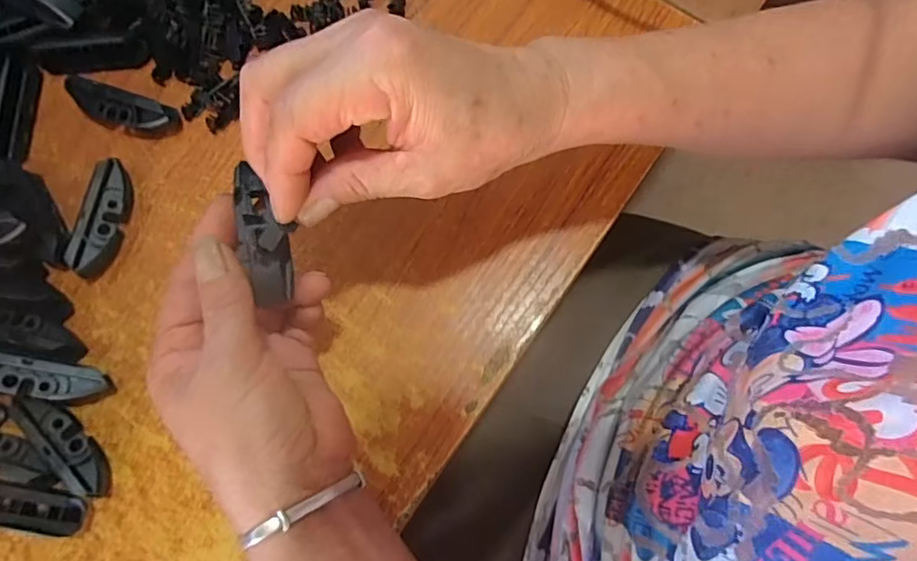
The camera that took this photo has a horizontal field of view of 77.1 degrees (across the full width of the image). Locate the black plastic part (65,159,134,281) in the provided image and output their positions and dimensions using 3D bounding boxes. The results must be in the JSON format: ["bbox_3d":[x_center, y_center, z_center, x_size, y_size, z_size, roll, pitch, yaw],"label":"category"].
[{"bbox_3d":[-0.212,-0.037,0.345,0.016,0.024,0.069,15,78,4],"label":"black plastic part"}]

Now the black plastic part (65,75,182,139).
[{"bbox_3d":[-0.209,-0.108,0.358,0.065,0.023,0.023,18,78,4],"label":"black plastic part"}]

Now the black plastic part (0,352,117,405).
[{"bbox_3d":[-0.230,0.053,0.314,0.072,0.018,0.022,15,77,-16],"label":"black plastic part"}]

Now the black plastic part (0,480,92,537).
[{"bbox_3d":[-0.233,0.120,0.309,0.069,0.019,0.022,9,78,2],"label":"black plastic part"}]

